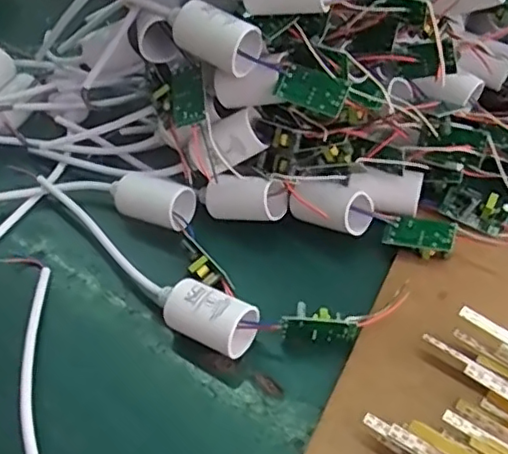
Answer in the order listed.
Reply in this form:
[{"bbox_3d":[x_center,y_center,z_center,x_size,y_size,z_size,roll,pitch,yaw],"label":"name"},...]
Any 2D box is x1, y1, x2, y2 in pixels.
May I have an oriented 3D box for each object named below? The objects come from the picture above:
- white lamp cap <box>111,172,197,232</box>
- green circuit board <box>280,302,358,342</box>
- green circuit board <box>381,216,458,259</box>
[{"bbox_3d":[-0.062,-0.017,0.384,0.048,0.026,0.027,19,53,21],"label":"white lamp cap"},{"bbox_3d":[0.034,0.050,0.320,0.039,0.016,0.012,1,48,6],"label":"green circuit board"},{"bbox_3d":[0.095,0.005,0.357,0.039,0.015,0.019,13,51,16],"label":"green circuit board"}]

